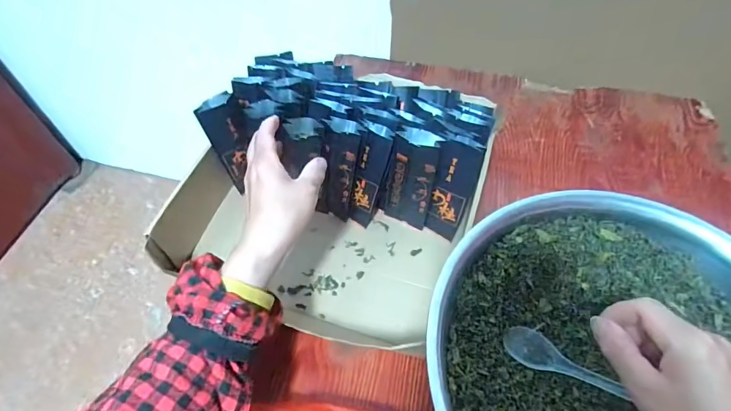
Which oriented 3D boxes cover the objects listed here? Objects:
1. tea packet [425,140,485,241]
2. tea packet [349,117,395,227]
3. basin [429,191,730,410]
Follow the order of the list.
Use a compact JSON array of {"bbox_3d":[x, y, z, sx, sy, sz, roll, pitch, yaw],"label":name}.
[{"bbox_3d":[0.098,-0.012,0.472,0.045,0.126,0.018,15,36,11],"label":"tea packet"},{"bbox_3d":[0.005,-0.034,0.489,0.038,0.129,0.025,22,33,15],"label":"tea packet"},{"bbox_3d":[0.212,0.141,0.365,0.311,0.110,0.298,0,55,0],"label":"basin"}]

